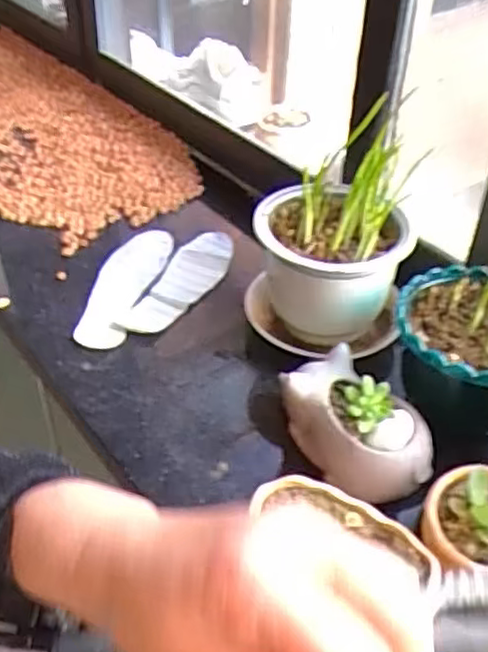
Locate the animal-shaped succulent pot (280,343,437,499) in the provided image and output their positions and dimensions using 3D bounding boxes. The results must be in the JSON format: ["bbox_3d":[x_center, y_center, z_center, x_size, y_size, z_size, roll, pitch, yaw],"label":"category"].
[{"bbox_3d":[0.093,0.072,0.595,0.153,0.102,0.085,29,48,29],"label":"animal-shaped succulent pot"}]

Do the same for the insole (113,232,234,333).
[{"bbox_3d":[-0.073,-0.052,0.810,0.067,0.016,0.197,17,43,19],"label":"insole"}]

